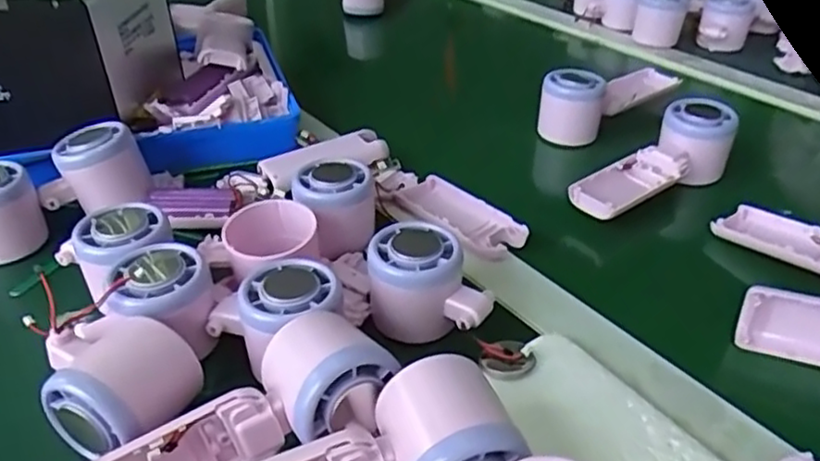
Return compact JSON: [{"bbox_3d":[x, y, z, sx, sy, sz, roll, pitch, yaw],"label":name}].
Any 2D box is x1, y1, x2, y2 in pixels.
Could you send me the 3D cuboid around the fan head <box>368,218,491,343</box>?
[{"bbox_3d":[0.011,0.029,0.400,0.071,0.047,0.063,-2,36,-2],"label":"fan head"}]

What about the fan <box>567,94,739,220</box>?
[{"bbox_3d":[0.194,-0.053,0.534,0.160,0.058,0.047,-23,41,-28],"label":"fan"}]

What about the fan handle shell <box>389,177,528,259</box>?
[{"bbox_3d":[0.035,-0.013,0.499,0.050,0.014,0.106,-28,44,-33],"label":"fan handle shell"}]

